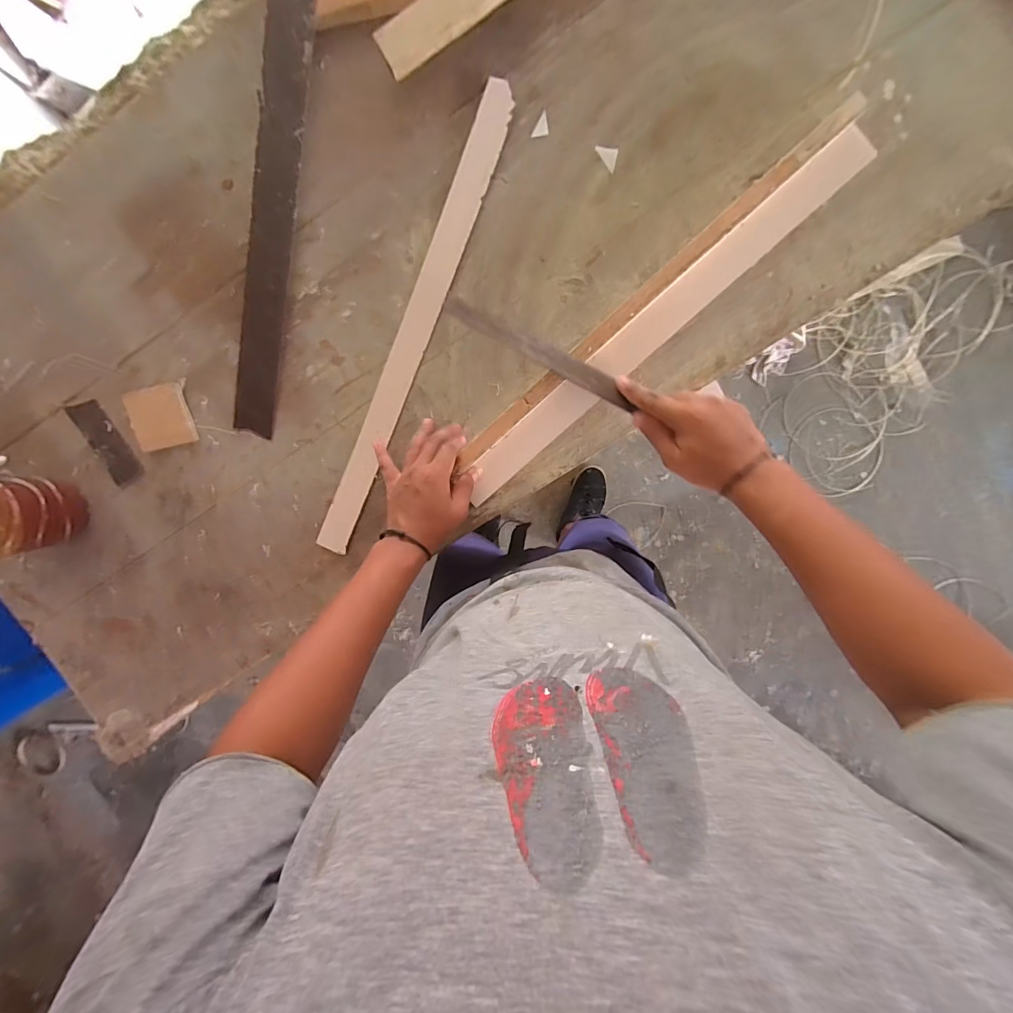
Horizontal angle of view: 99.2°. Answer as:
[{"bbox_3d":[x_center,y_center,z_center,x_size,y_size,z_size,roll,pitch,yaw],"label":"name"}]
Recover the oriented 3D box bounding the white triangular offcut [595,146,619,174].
[{"bbox_3d":[0.107,-0.376,0.466,0.024,0.004,0.022,11,98,1],"label":"white triangular offcut"}]

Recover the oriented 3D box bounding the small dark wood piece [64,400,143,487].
[{"bbox_3d":[-0.494,-0.080,0.533,0.041,0.006,0.109,-32,95,6],"label":"small dark wood piece"}]

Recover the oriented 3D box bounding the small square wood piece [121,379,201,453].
[{"bbox_3d":[-0.418,-0.107,0.520,0.074,0.009,0.072,-12,97,4],"label":"small square wood piece"}]

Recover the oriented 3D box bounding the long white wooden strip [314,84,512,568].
[{"bbox_3d":[-0.109,-0.195,0.498,0.037,0.006,0.540,23,98,-1],"label":"long white wooden strip"}]

